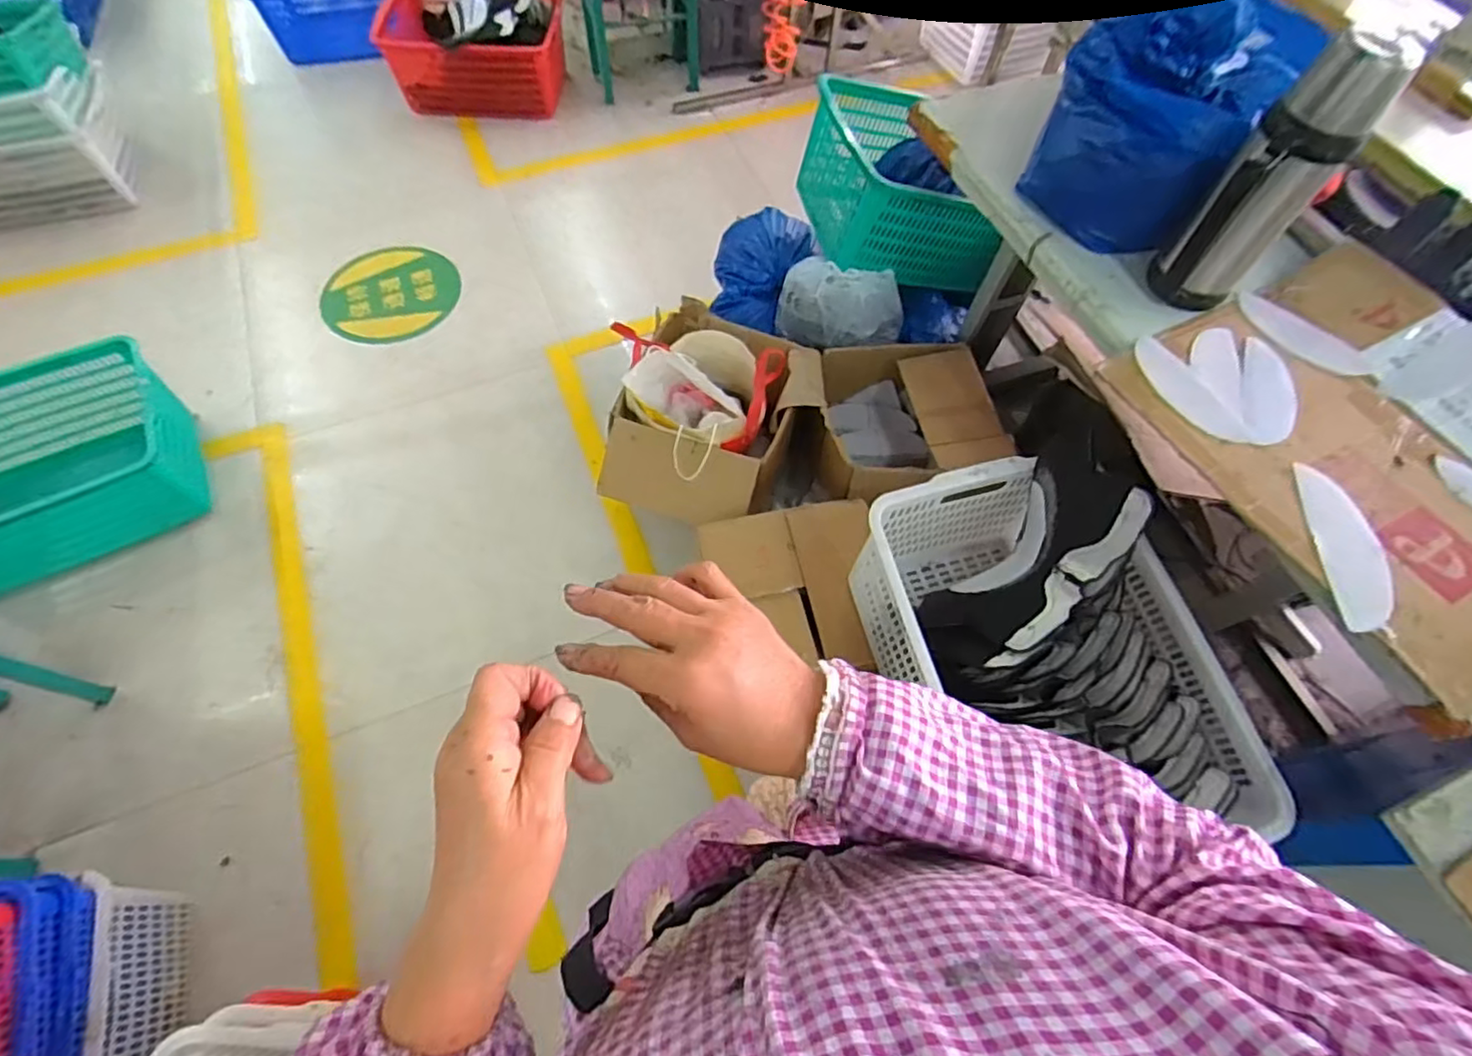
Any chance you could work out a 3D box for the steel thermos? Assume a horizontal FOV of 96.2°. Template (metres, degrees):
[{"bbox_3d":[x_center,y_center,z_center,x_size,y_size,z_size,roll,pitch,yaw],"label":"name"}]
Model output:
[{"bbox_3d":[0.671,-0.431,0.843,0.113,0.325,0.095,38,67,16],"label":"steel thermos"}]

